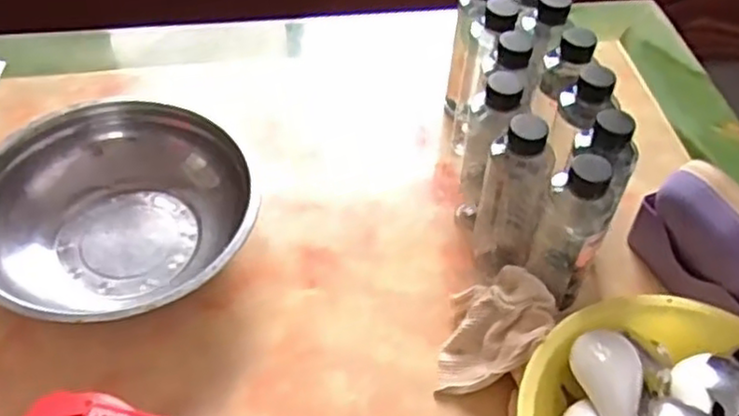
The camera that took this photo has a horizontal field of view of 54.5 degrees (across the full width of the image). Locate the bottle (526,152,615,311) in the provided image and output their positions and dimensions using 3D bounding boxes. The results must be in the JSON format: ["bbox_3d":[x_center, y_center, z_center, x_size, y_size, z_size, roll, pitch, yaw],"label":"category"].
[{"bbox_3d":[0.165,0.023,0.596,0.050,0.174,0.053,17,51,13],"label":"bottle"}]

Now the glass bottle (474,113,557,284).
[{"bbox_3d":[0.128,-0.012,0.638,0.057,0.177,0.070,14,50,9],"label":"glass bottle"}]

